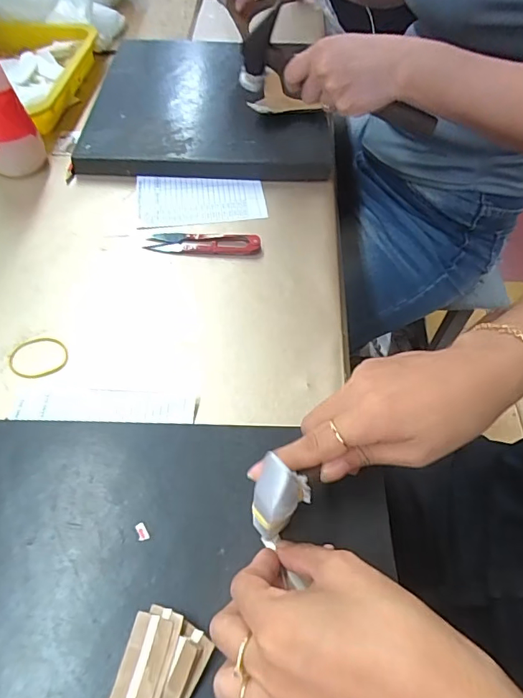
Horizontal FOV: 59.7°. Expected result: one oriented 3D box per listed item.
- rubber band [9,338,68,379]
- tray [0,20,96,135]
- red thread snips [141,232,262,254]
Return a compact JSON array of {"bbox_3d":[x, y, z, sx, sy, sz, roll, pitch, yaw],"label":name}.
[{"bbox_3d":[-0.193,0.007,0.393,0.050,0.004,0.041,-10,56,-8],"label":"rubber band"},{"bbox_3d":[-0.335,-0.376,0.624,0.177,0.049,0.237,1,56,-1],"label":"tray"},{"bbox_3d":[-0.060,-0.111,0.472,0.116,0.011,0.027,4,56,1],"label":"red thread snips"}]

